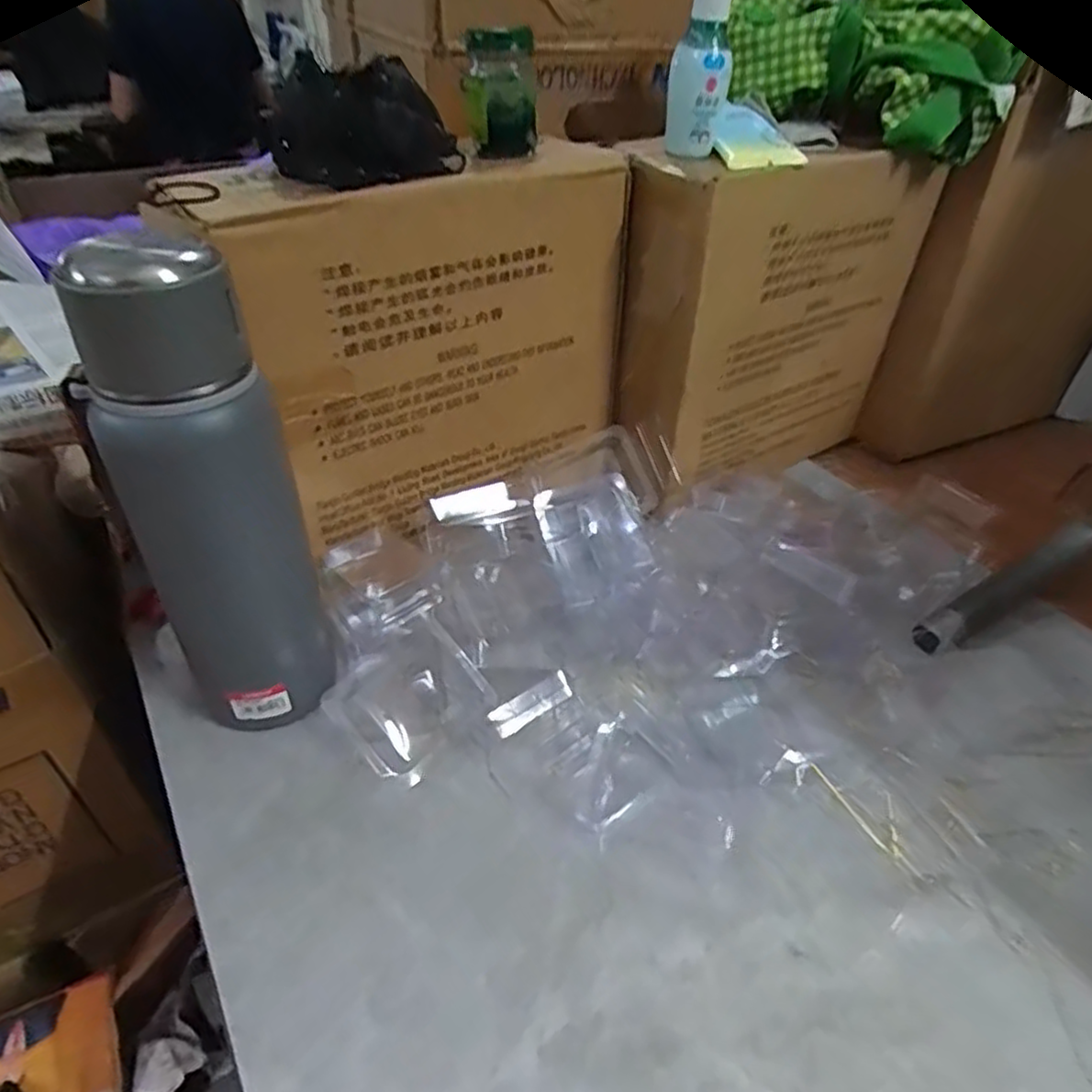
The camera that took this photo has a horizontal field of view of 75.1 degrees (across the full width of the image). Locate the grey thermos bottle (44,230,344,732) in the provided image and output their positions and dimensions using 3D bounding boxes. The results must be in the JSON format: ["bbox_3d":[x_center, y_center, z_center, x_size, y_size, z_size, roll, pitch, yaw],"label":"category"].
[{"bbox_3d":[-0.170,-0.010,0.369,0.082,0.273,0.071,-14,43,-20],"label":"grey thermos bottle"}]

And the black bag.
[{"bbox_3d":[-0.102,-0.233,0.396,0.102,0.059,0.053,-10,42,-16],"label":"black bag"}]

